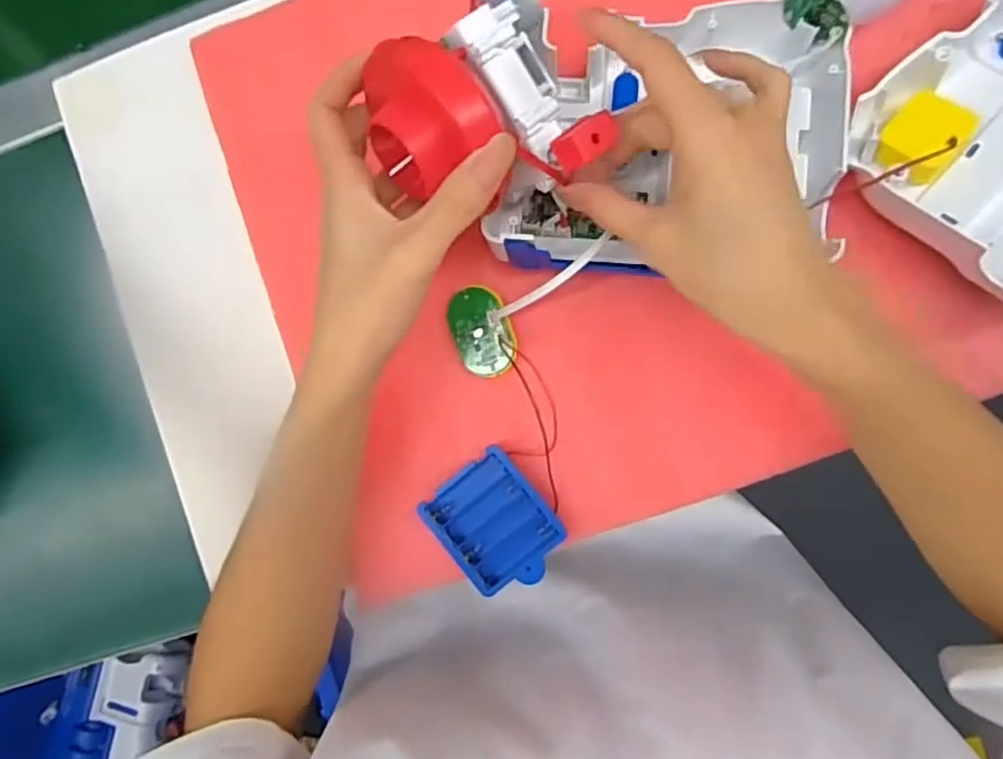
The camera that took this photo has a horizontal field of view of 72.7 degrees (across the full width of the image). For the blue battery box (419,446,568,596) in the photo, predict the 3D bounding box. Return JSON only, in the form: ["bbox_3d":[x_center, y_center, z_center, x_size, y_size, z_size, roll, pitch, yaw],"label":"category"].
[{"bbox_3d":[-0.003,0.087,0.414,0.065,0.021,0.074,-37,84,6],"label":"blue battery box"}]

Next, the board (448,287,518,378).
[{"bbox_3d":[-0.012,-0.027,0.403,0.036,0.012,0.054,-9,101,13],"label":"board"}]

